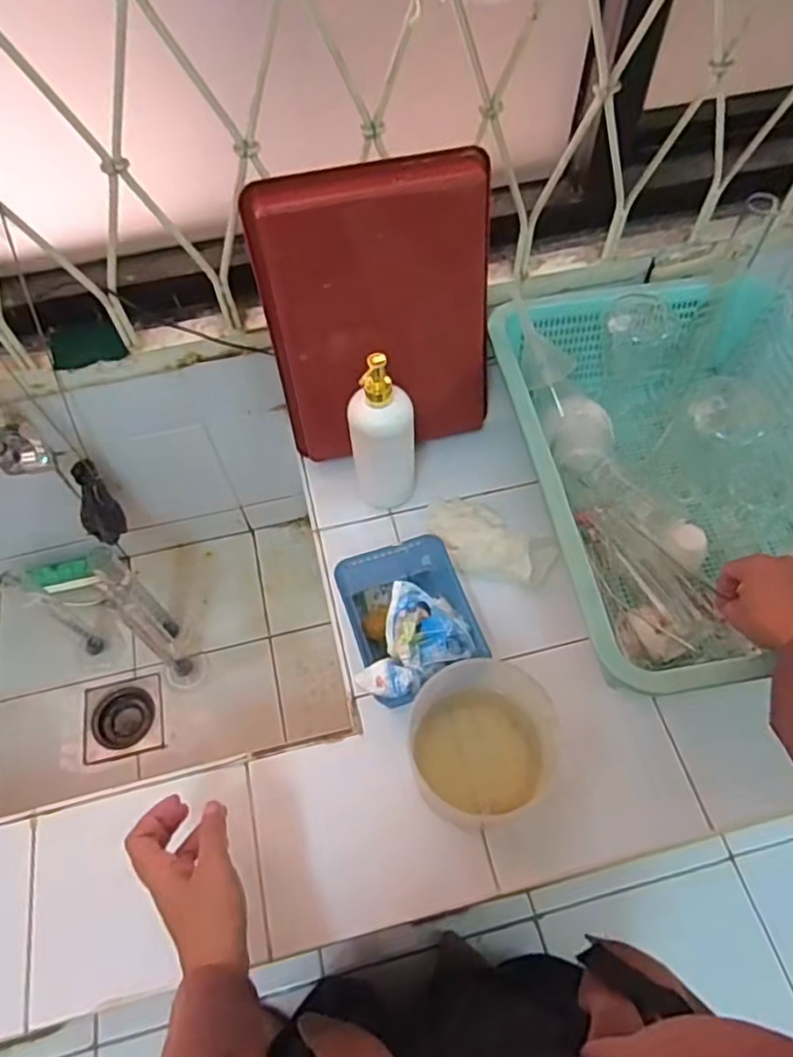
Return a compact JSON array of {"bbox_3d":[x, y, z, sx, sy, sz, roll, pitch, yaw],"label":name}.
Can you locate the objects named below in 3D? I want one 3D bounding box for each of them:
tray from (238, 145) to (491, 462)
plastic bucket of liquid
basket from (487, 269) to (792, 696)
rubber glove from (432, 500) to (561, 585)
[{"bbox_3d":[-0.015,-0.219,0.694,0.233,0.300,0.048,-14,47,-7],"label":"tray"},{"bbox_3d":[0.081,0.194,0.588,0.133,0.094,0.120,-1,59,1],"label":"plastic bucket of liquid"},{"bbox_3d":[0.314,-0.060,0.689,0.347,0.147,0.448,-9,59,-3],"label":"basket"},{"bbox_3d":[0.098,0.014,0.718,0.146,0.032,0.073,30,65,18],"label":"rubber glove"}]

